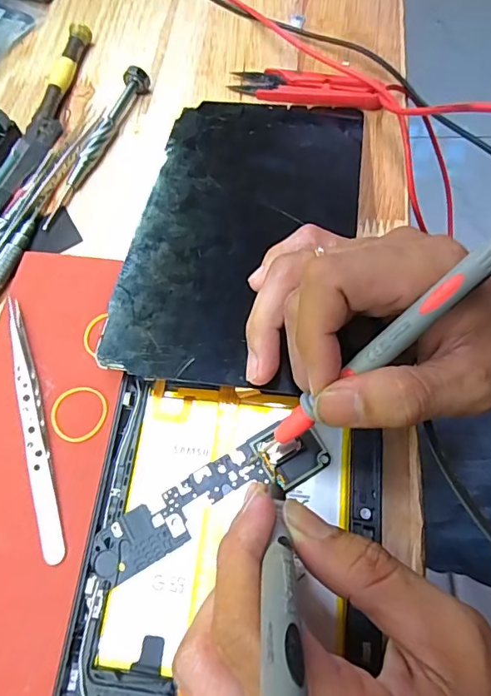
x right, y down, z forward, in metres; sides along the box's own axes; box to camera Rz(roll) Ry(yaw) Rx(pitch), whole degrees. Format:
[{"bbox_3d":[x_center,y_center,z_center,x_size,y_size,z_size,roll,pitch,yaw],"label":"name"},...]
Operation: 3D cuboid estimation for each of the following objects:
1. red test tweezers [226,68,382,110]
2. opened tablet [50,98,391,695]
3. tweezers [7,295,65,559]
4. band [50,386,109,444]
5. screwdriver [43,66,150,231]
[{"bbox_3d":[0.039,-0.172,0.321,0.097,0.013,0.024,15,69,11],"label":"red test tweezers"},{"bbox_3d":[0.000,0.001,0.241,0.134,0.022,0.351,7,67,5],"label":"opened tablet"},{"bbox_3d":[-0.105,0.034,0.237,0.010,0.009,0.134,-20,66,-4],"label":"tweezers"},{"bbox_3d":[-0.082,0.032,0.239,0.028,0.004,0.028,-2,66,4],"label":"band"},{"bbox_3d":[-0.097,-0.131,0.311,0.014,0.015,0.126,20,70,13],"label":"screwdriver"}]

